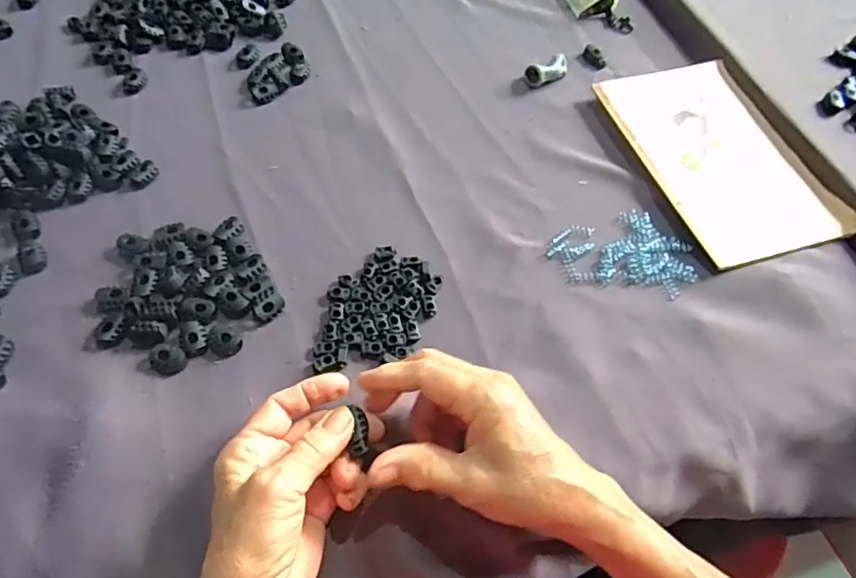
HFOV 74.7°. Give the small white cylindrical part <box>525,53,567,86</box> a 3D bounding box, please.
[{"bbox_3d":[0.110,-0.204,0.519,0.042,0.017,0.023,-32,68,-22],"label":"small white cylindrical part"}]

